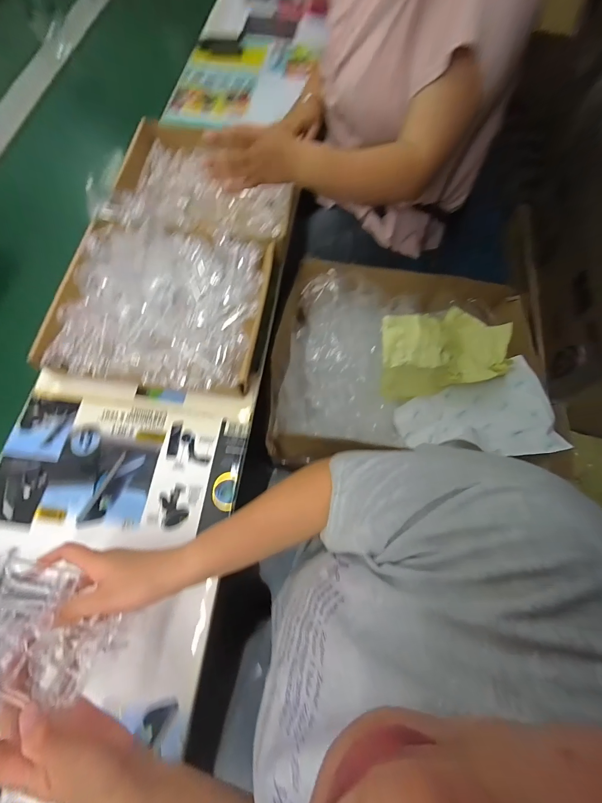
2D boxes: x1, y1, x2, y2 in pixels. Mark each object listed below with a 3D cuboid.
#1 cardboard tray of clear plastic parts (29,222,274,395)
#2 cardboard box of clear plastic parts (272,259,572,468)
[{"bbox_3d":[-0.209,-0.151,0.486,0.296,0.092,0.261,6,70,2],"label":"cardboard tray of clear plastic parts"},{"bbox_3d":[0.208,-0.091,0.682,0.481,0.198,0.391,2,70,0],"label":"cardboard box of clear plastic parts"}]

